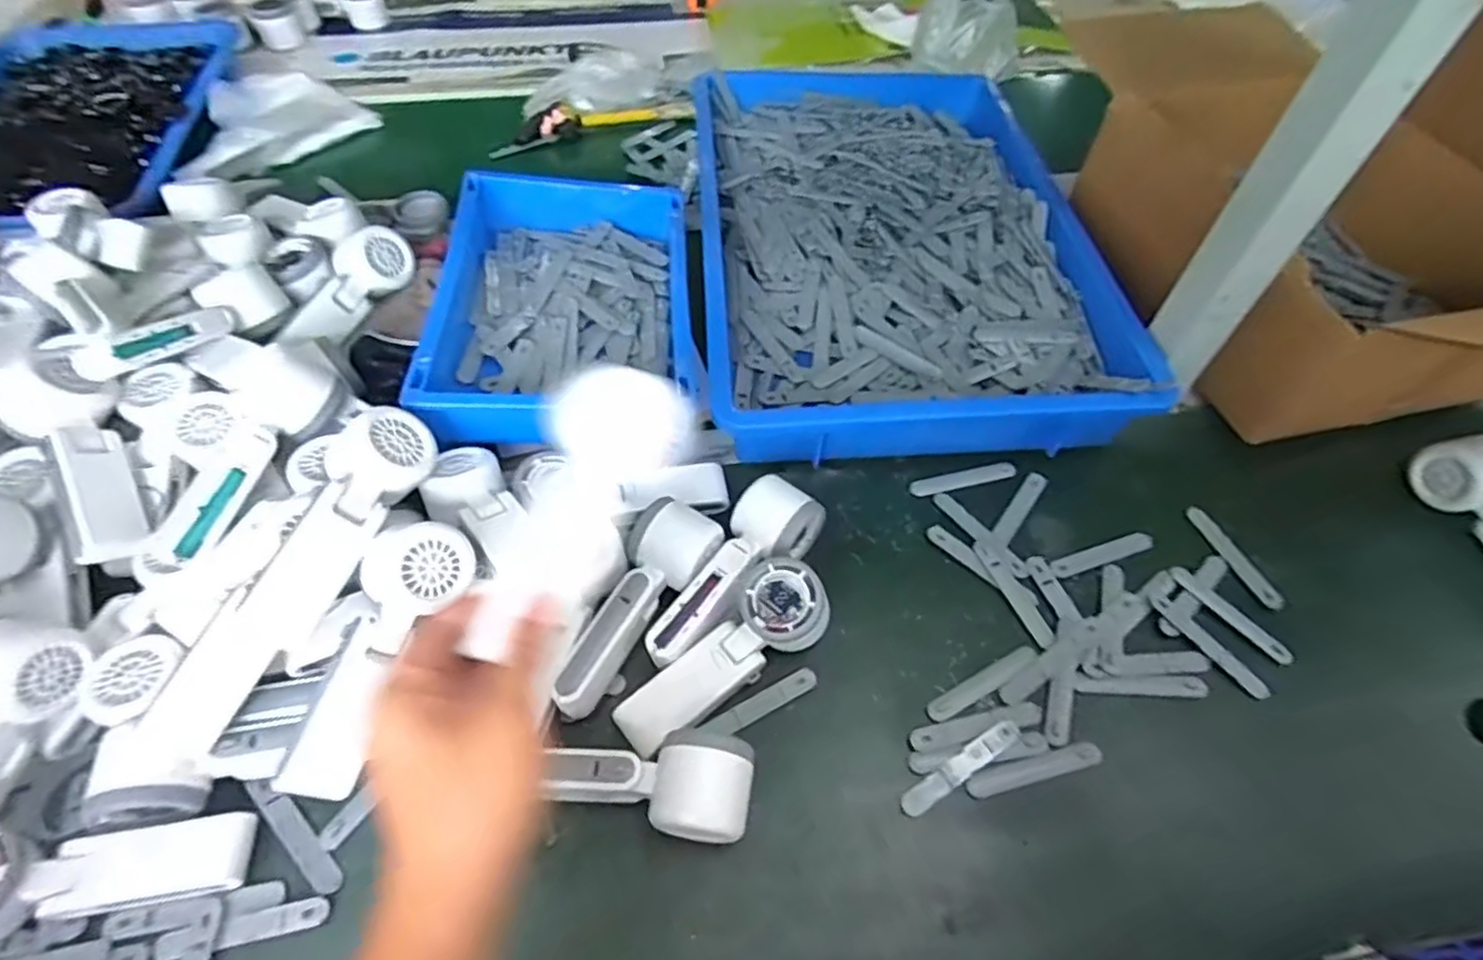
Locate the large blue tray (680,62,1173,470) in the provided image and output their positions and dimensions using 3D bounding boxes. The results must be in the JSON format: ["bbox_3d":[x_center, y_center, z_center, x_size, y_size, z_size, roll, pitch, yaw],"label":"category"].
[{"bbox_3d":[0.145,-0.265,0.742,0.379,0.086,0.581,-3,54,-4],"label":"large blue tray"}]

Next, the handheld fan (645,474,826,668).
[{"bbox_3d":[-0.009,0.067,0.510,0.058,0.044,0.166,34,60,21],"label":"handheld fan"}]

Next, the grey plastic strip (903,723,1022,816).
[{"bbox_3d":[0.148,0.191,0.460,0.098,0.005,0.016,-26,59,-19],"label":"grey plastic strip"}]

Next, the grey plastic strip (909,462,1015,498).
[{"bbox_3d":[0.192,-0.001,0.597,0.092,0.004,0.018,-12,54,-4],"label":"grey plastic strip"}]

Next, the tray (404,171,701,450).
[{"bbox_3d":[-0.152,-0.167,0.615,0.212,0.057,0.307,-3,54,-5],"label":"tray"}]

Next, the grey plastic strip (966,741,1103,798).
[{"bbox_3d":[0.197,0.194,0.460,0.095,0.005,0.016,-12,55,-11],"label":"grey plastic strip"}]

